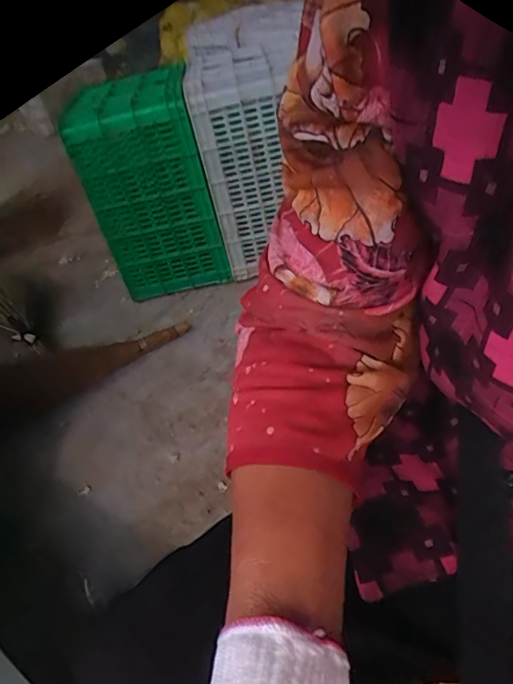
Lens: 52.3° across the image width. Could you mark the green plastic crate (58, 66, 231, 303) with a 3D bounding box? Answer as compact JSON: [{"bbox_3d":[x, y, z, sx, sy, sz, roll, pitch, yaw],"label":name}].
[{"bbox_3d":[-0.302,-0.413,1.447,0.326,0.537,0.307,-22,38,-8],"label":"green plastic crate"}]

